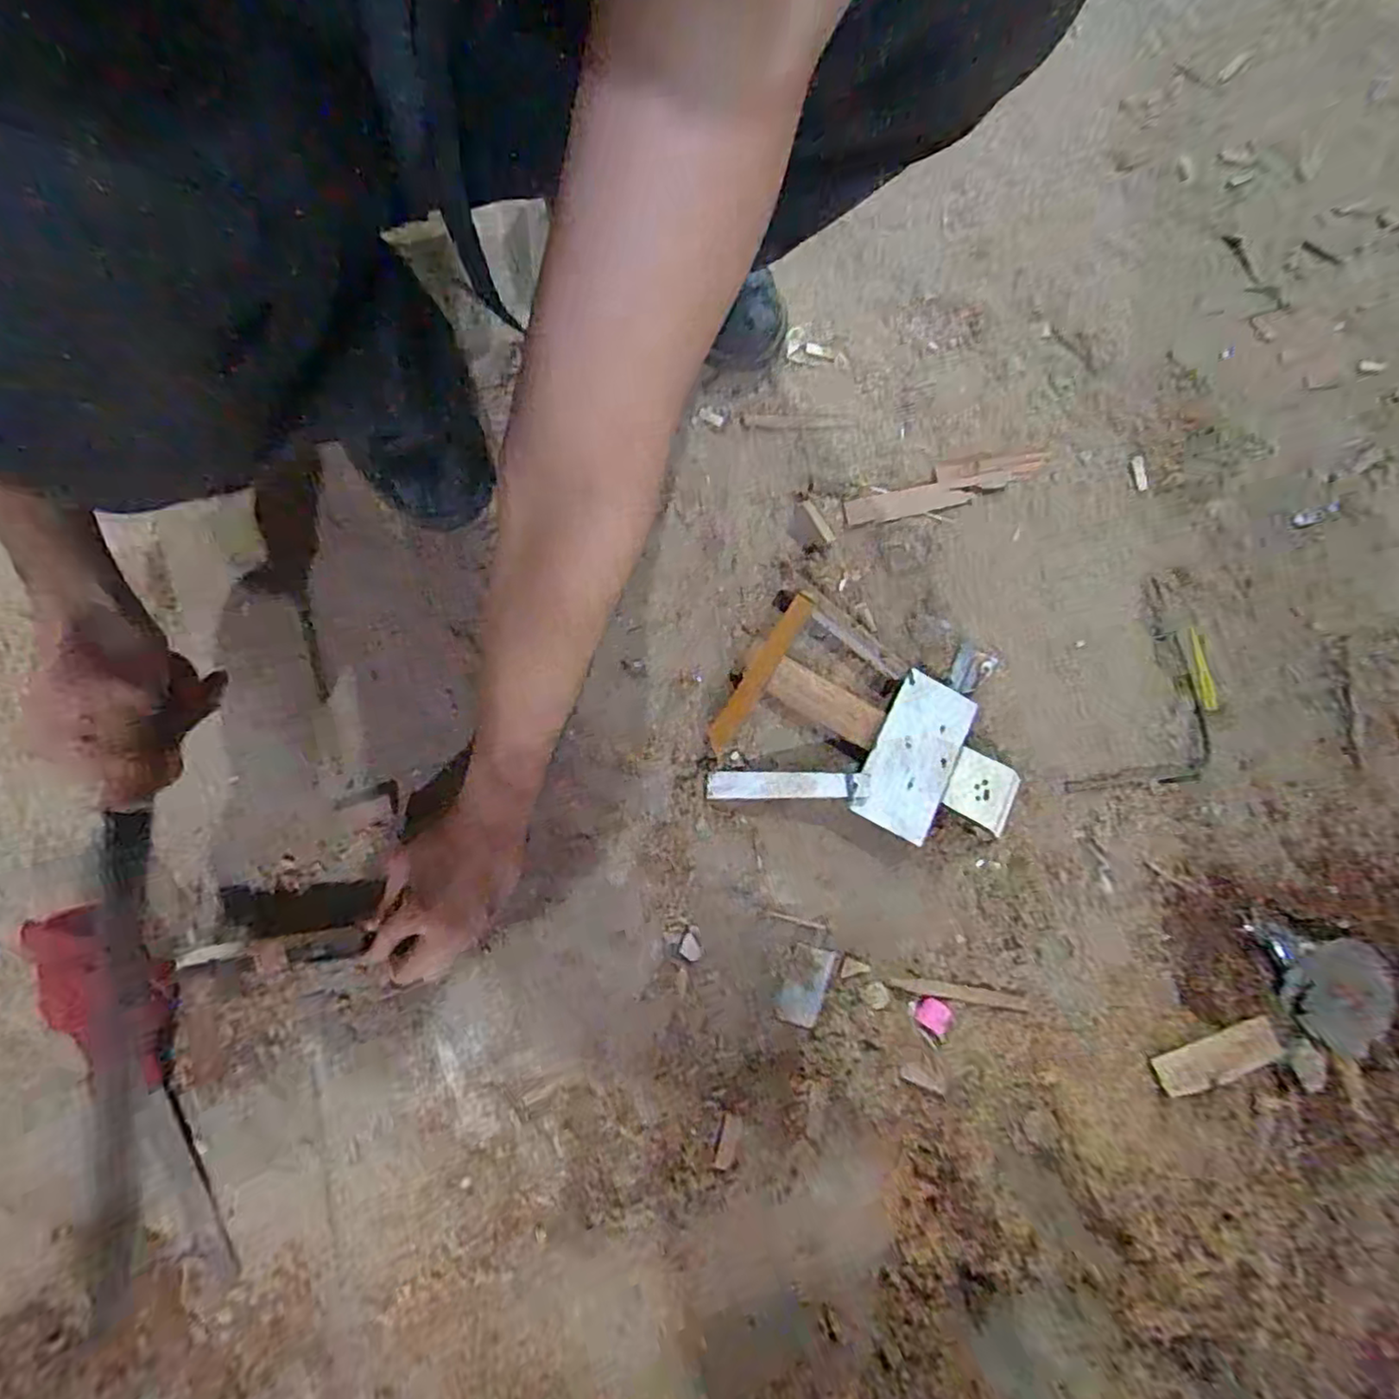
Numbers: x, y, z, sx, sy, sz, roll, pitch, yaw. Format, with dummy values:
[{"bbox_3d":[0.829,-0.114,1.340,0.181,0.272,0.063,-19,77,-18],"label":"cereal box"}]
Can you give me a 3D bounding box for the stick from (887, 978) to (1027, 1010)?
[{"bbox_3d":[0.196,0.223,0.498,0.098,0.010,0.011,8,79,0],"label":"stick"}]

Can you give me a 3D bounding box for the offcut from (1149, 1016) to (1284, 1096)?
[{"bbox_3d":[0.379,0.262,0.478,0.094,0.004,0.032,-17,80,-5],"label":"offcut"}]

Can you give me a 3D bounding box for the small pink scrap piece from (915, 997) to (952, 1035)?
[{"bbox_3d":[0.175,0.236,0.490,0.024,0.004,0.021,32,80,5],"label":"small pink scrap piece"}]

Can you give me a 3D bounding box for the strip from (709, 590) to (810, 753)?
[{"bbox_3d":[0.051,-0.023,0.537,0.018,0.006,0.147,31,80,5],"label":"strip"}]

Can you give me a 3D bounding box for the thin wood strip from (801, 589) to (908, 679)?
[{"bbox_3d":[0.126,-0.054,0.544,0.104,0.006,0.017,39,80,6],"label":"thin wood strip"}]

